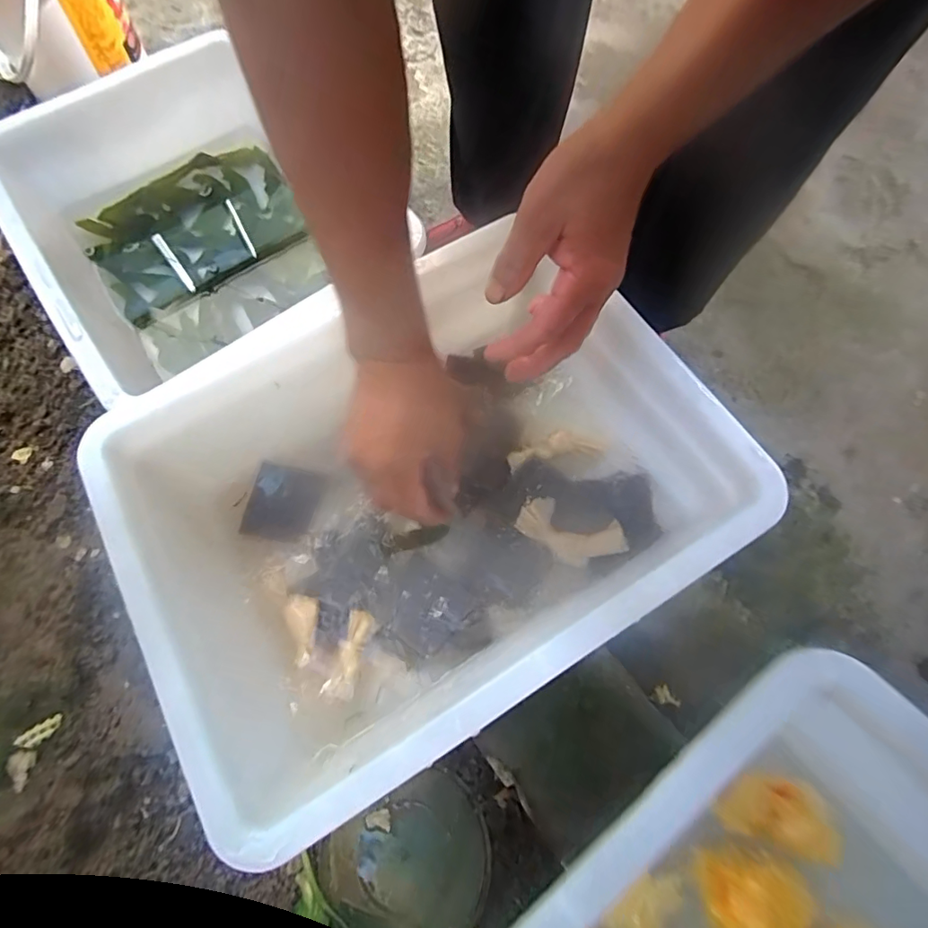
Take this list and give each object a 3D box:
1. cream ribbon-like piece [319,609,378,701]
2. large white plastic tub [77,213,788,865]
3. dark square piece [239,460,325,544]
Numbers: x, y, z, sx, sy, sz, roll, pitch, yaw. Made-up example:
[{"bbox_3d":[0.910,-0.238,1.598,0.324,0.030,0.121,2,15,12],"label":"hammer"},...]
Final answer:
[{"bbox_3d":[-0.081,0.135,0.358,0.021,0.010,0.059,17,68,7],"label":"cream ribbon-like piece"},{"bbox_3d":[-0.012,0.027,0.347,0.341,0.113,0.247,-30,69,-12],"label":"large white plastic tub"},{"bbox_3d":[-0.147,0.032,0.407,0.057,0.005,0.060,12,68,5],"label":"dark square piece"}]

